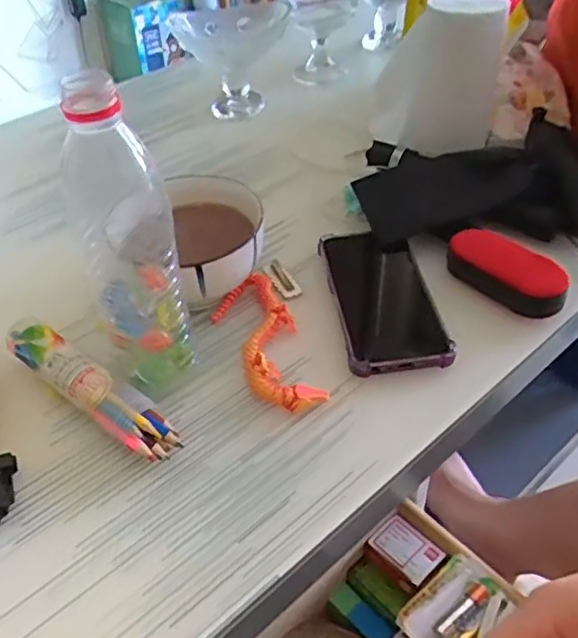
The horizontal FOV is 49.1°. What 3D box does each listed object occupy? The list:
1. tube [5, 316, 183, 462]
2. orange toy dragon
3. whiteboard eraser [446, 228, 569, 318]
[{"bbox_3d":[-0.143,0.044,0.445,0.164,0.027,0.033,29,51,30],"label":"tube"},{"bbox_3d":[-0.018,0.017,0.485,0.055,0.017,0.142,-19,44,-16],"label":"orange toy dragon"},{"bbox_3d":[0.173,-0.037,0.505,0.037,0.036,0.099,-33,50,-28],"label":"whiteboard eraser"}]

